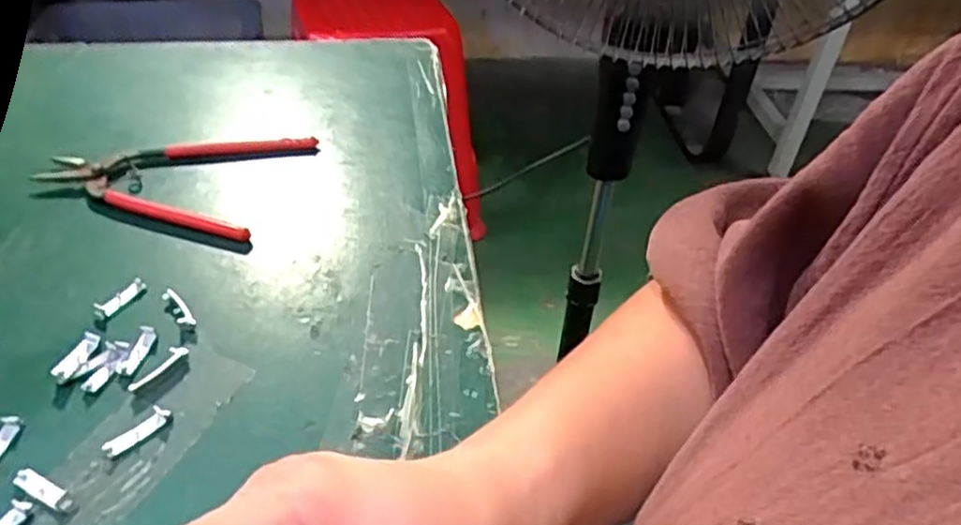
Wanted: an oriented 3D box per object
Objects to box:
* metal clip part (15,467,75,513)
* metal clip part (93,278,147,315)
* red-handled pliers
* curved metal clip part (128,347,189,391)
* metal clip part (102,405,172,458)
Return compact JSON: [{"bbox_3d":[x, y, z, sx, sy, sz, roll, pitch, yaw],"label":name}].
[{"bbox_3d":[-0.177,0.091,0.286,0.030,0.004,0.008,20,44,18],"label":"metal clip part"},{"bbox_3d":[-0.186,0.016,0.367,0.009,0.004,0.026,22,45,21],"label":"metal clip part"},{"bbox_3d":[-0.190,-0.064,0.453,0.145,0.008,0.104,13,42,12],"label":"red-handled pliers"},{"bbox_3d":[-0.151,0.049,0.334,0.008,0.006,0.031,24,45,23],"label":"curved metal clip part"},{"bbox_3d":[-0.149,0.073,0.309,0.009,0.005,0.028,29,47,27],"label":"metal clip part"}]

